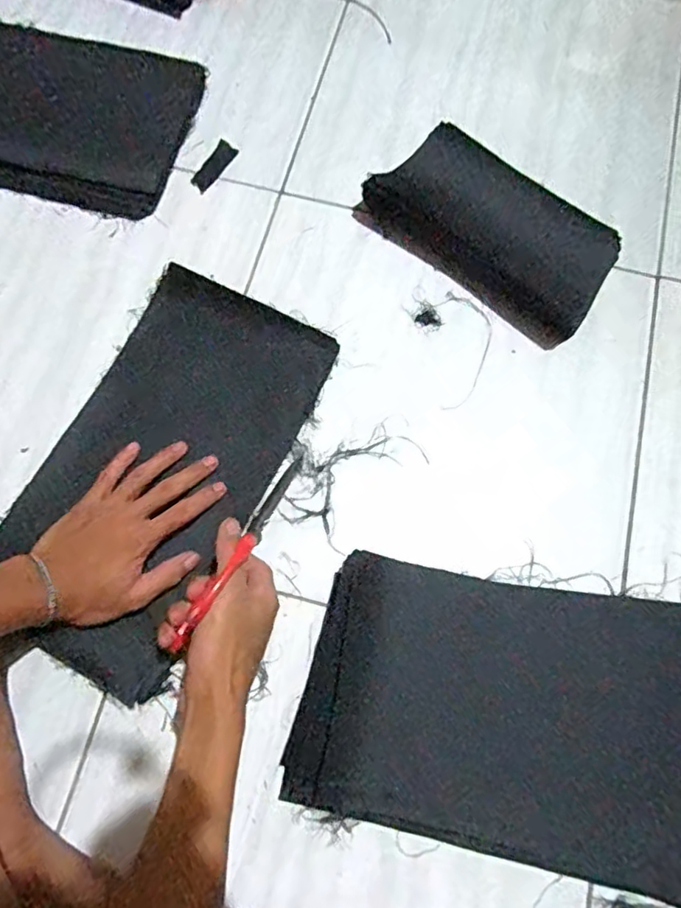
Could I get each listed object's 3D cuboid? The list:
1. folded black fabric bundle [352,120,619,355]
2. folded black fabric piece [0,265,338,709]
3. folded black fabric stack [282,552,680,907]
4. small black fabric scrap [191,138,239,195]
[{"bbox_3d":[0.149,-0.225,0.589,0.251,0.035,0.120,37,78,10],"label":"folded black fabric bundle"},{"bbox_3d":[-0.156,0.012,0.514,0.178,0.024,0.343,26,76,8],"label":"folded black fabric piece"},{"bbox_3d":[0.156,0.206,0.464,0.370,0.034,0.216,11,75,4],"label":"folded black fabric stack"},{"bbox_3d":[-0.135,-0.311,0.637,0.024,0.007,0.069,29,72,-4],"label":"small black fabric scrap"}]

